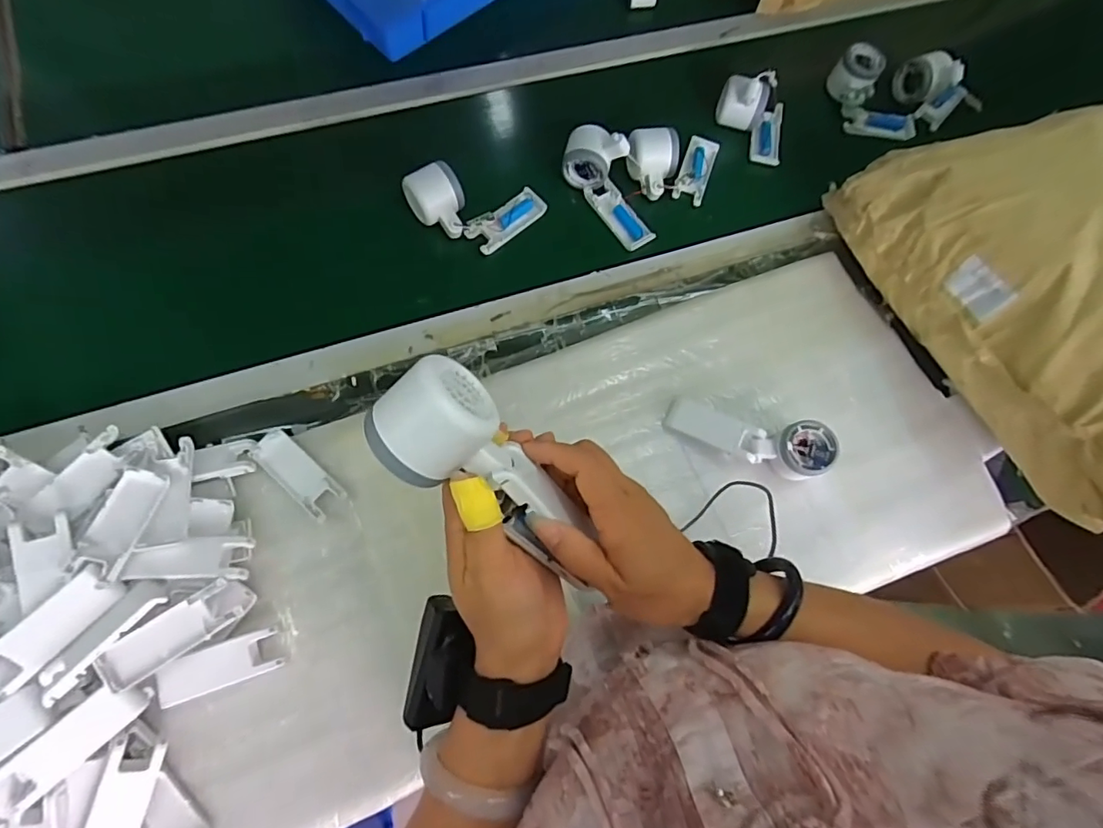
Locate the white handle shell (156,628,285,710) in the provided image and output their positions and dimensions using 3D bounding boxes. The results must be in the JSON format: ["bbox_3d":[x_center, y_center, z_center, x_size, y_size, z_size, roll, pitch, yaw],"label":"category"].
[{"bbox_3d":[-0.303,0.229,0.482,0.099,0.009,0.040,-17,91,-14],"label":"white handle shell"}]

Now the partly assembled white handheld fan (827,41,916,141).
[{"bbox_3d":[0.451,-0.444,0.734,0.139,0.059,0.078,37,70,14],"label":"partly assembled white handheld fan"}]

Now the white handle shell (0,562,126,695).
[{"bbox_3d":[-0.412,0.175,0.436,0.039,0.010,0.103,48,70,-20],"label":"white handle shell"}]

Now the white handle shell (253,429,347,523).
[{"bbox_3d":[-0.258,0.060,0.537,0.103,0.012,0.039,39,70,15],"label":"white handle shell"}]

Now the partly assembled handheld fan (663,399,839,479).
[{"bbox_3d":[0.214,0.021,0.581,0.169,0.055,0.054,21,67,8],"label":"partly assembled handheld fan"}]

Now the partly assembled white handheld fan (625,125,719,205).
[{"bbox_3d":[0.156,-0.332,0.685,0.106,0.069,0.124,18,66,7],"label":"partly assembled white handheld fan"}]

